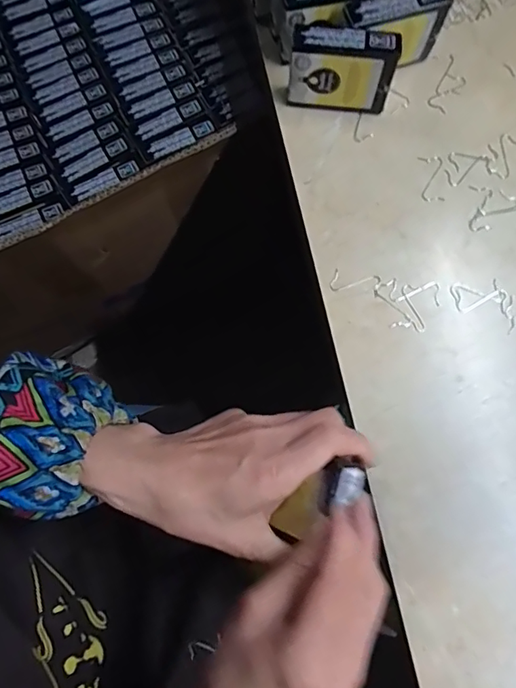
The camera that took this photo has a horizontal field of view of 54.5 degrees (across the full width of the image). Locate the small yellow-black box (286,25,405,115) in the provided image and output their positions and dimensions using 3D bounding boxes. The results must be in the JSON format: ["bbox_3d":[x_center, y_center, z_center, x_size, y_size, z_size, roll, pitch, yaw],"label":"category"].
[{"bbox_3d":[0.059,-0.193,0.356,0.071,0.057,0.017,4,78,3],"label":"small yellow-black box"}]

